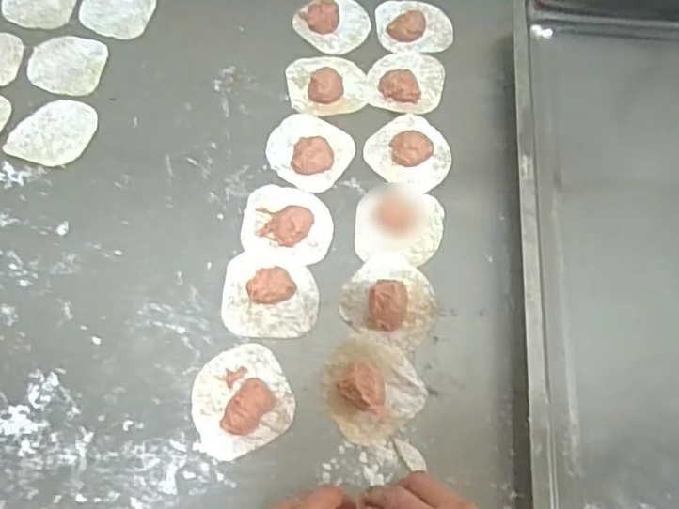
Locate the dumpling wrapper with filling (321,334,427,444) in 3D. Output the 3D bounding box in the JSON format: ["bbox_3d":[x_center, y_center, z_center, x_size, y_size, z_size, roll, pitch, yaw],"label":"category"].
[{"bbox_3d":[0.025,0.098,0.499,0.070,0.026,0.077,-23,66,-14],"label":"dumpling wrapper with filling"}]

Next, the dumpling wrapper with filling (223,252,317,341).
[{"bbox_3d":[-0.057,0.030,0.533,0.077,0.025,0.069,3,62,-1],"label":"dumpling wrapper with filling"}]

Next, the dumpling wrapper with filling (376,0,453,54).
[{"bbox_3d":[0.080,-0.246,0.690,0.077,0.016,0.072,0,62,-2],"label":"dumpling wrapper with filling"}]

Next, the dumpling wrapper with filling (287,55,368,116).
[{"bbox_3d":[-0.012,-0.174,0.644,0.076,0.023,0.073,-8,63,-6],"label":"dumpling wrapper with filling"}]

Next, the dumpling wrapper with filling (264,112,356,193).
[{"bbox_3d":[-0.029,-0.103,0.606,0.079,0.023,0.075,1,62,-2],"label":"dumpling wrapper with filling"}]

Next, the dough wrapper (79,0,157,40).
[{"bbox_3d":[-0.236,-0.263,0.696,0.076,0.004,0.077,1,62,-2],"label":"dough wrapper"}]

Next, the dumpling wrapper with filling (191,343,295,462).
[{"bbox_3d":[-0.077,0.106,0.496,0.073,0.020,0.076,1,62,-2],"label":"dumpling wrapper with filling"}]

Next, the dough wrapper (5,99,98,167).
[{"bbox_3d":[-0.268,-0.117,0.618,0.068,0.004,0.076,18,63,7],"label":"dough wrapper"}]

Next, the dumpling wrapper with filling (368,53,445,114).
[{"bbox_3d":[0.068,-0.178,0.650,0.071,0.020,0.079,15,63,5],"label":"dumpling wrapper with filling"}]

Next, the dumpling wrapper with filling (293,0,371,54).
[{"bbox_3d":[-0.005,-0.249,0.686,0.078,0.018,0.073,1,62,-2],"label":"dumpling wrapper with filling"}]

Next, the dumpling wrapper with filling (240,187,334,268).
[{"bbox_3d":[-0.045,-0.031,0.568,0.077,0.021,0.074,1,62,-2],"label":"dumpling wrapper with filling"}]

